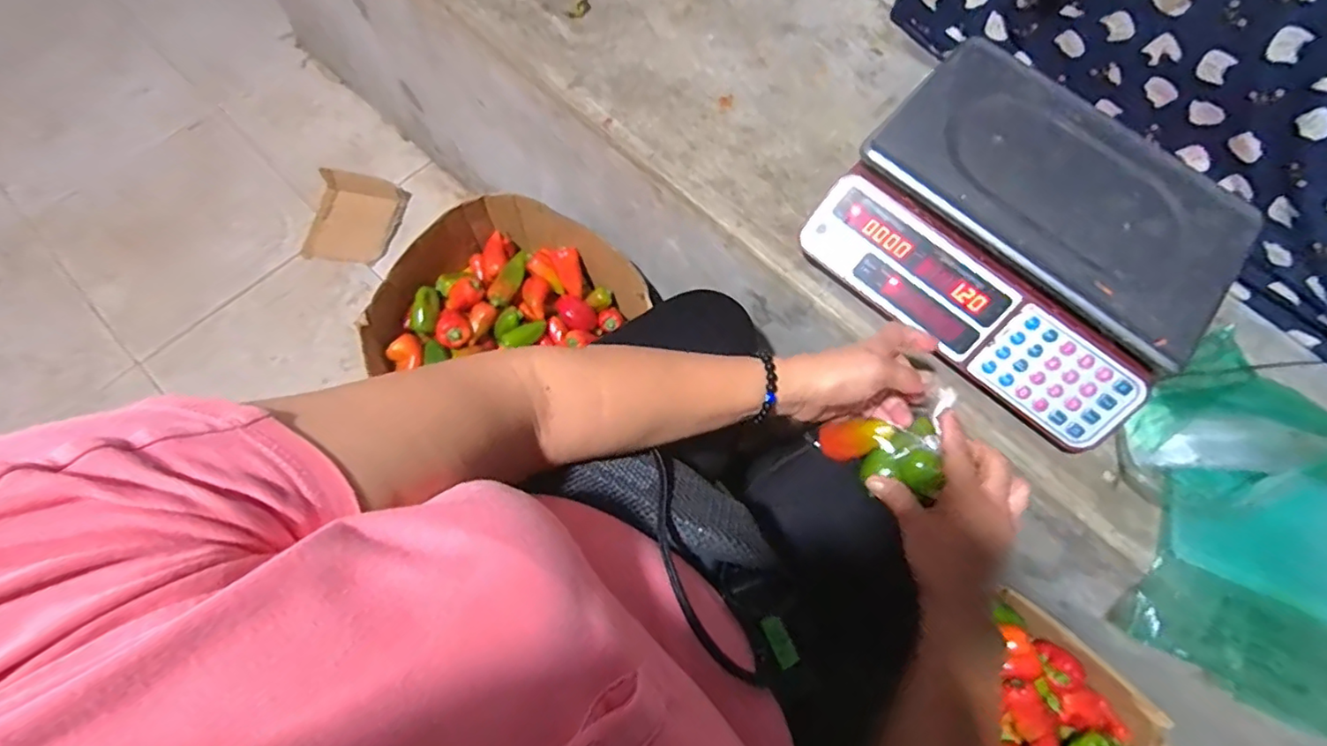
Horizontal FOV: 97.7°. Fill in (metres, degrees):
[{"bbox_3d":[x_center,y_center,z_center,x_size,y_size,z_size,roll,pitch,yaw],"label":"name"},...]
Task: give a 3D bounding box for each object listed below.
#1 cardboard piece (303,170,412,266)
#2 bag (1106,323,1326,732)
[{"bbox_3d":[-0.606,-0.300,1.132,0.160,0.043,0.178,14,73,3],"label":"cardboard piece"},{"bbox_3d":[0.563,0.113,0.541,0.258,0.066,0.342,23,70,5],"label":"bag"}]

